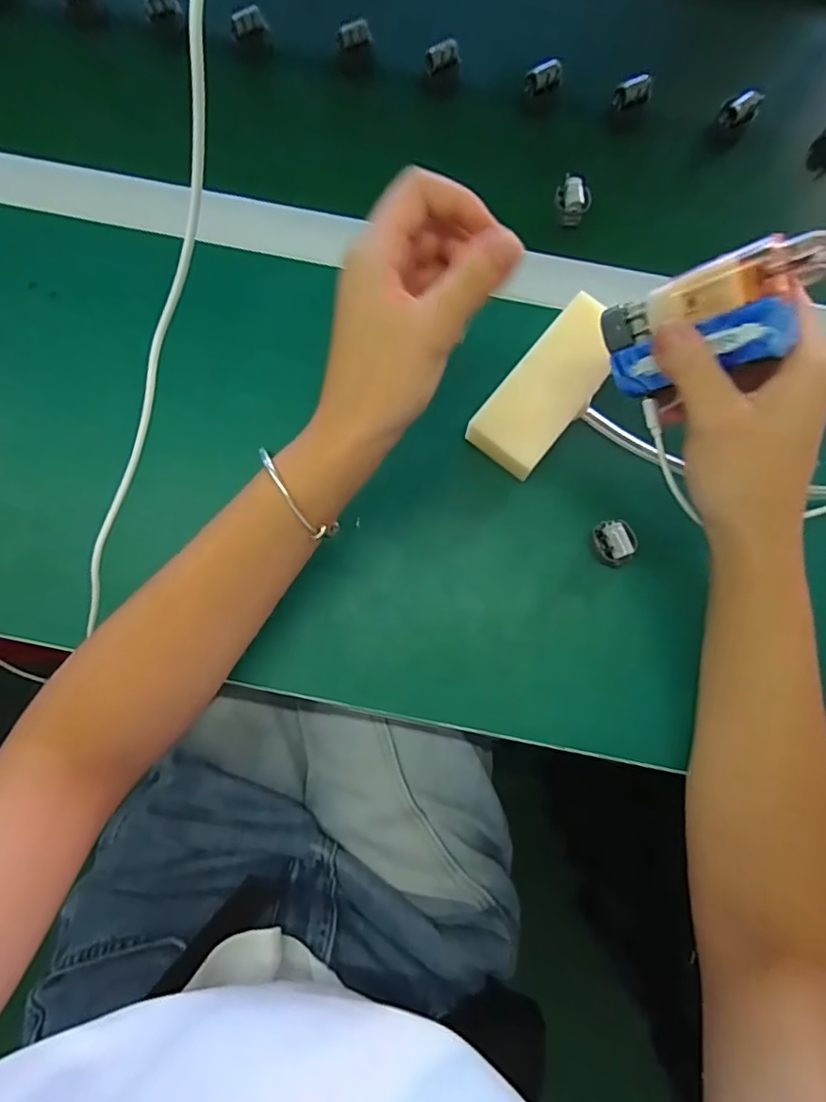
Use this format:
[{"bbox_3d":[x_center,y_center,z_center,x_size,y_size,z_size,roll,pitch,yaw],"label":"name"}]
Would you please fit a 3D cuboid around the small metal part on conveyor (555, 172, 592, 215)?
[{"bbox_3d":[0.118,-0.259,0.420,0.026,0.026,0.020,14,80,2],"label":"small metal part on conveyor"}]

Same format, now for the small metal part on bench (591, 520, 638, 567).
[{"bbox_3d":[0.129,-0.006,0.359,0.025,0.011,0.029,-27,81,-5],"label":"small metal part on bench"}]

